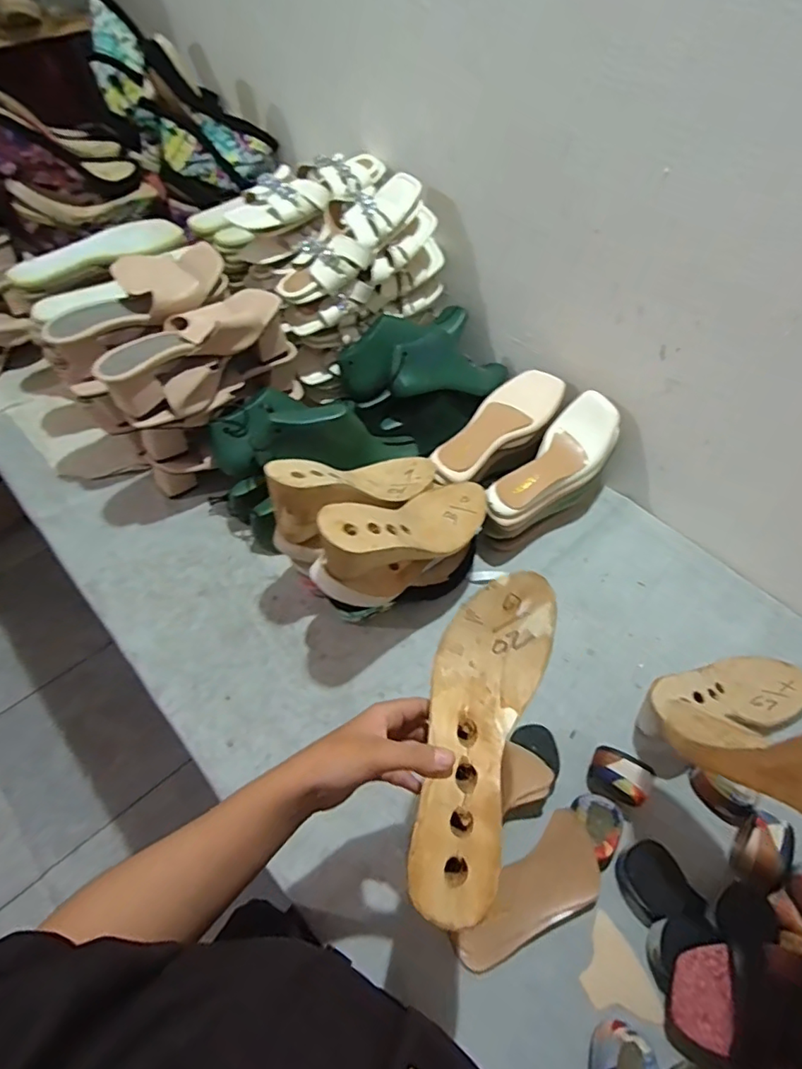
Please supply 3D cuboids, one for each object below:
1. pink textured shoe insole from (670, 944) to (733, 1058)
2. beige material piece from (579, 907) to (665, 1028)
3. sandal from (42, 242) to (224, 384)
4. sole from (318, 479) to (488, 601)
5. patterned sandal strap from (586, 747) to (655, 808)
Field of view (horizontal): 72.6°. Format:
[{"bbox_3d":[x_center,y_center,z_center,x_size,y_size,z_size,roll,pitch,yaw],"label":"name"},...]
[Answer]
[{"bbox_3d":[0.260,0.397,0.472,0.046,0.005,0.074,7,65,15],"label":"pink textured shoe insole"},{"bbox_3d":[0.197,0.412,0.509,0.056,0.004,0.086,-20,58,-16],"label":"beige material piece"},{"bbox_3d":[-0.335,-0.294,0.700,0.239,0.077,0.086,-35,62,-5],"label":"sandal"},{"bbox_3d":[-0.001,0.008,0.630,0.254,0.107,0.083,-15,51,-48],"label":"sole"},{"bbox_3d":[0.233,0.260,0.584,0.061,0.048,0.044,27,58,16],"label":"patterned sandal strap"}]

